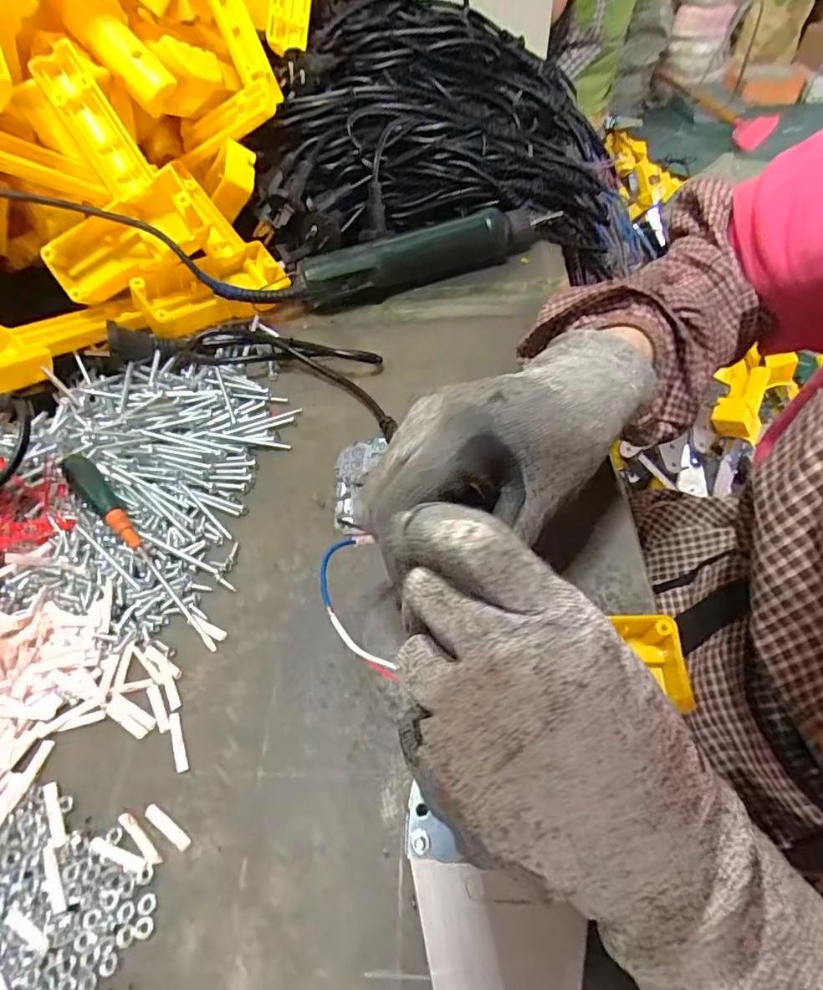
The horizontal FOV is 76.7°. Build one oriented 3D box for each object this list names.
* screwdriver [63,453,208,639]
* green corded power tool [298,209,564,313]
[{"bbox_3d":[-0.161,0.027,0.300,0.014,0.013,0.141,-38,77,-21],"label":"screwdriver"},{"bbox_3d":[0.021,-0.215,0.460,0.246,0.037,0.041,-23,55,-12],"label":"green corded power tool"}]

